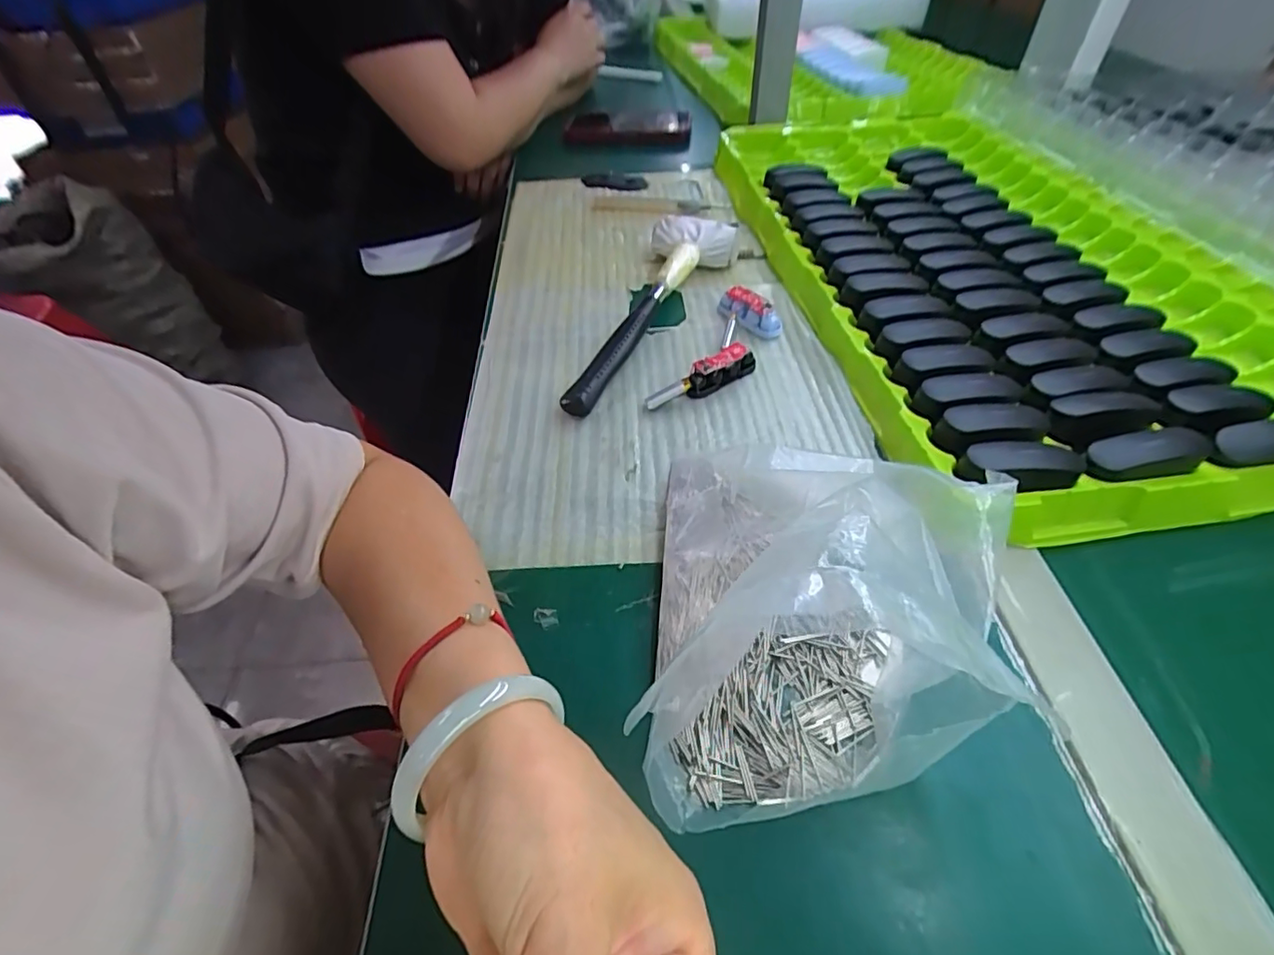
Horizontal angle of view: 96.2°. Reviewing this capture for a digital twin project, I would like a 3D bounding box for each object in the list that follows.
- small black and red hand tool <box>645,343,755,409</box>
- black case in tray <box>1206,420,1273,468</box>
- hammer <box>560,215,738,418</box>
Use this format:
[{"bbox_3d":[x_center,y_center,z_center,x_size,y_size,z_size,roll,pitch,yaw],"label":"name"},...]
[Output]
[{"bbox_3d":[0.048,-0.072,0.412,0.089,0.022,0.017,-27,52,-20],"label":"small black and red hand tool"},{"bbox_3d":[0.361,-0.019,0.327,0.069,0.027,0.019,-5,48,-1],"label":"black case in tray"},{"bbox_3d":[0.017,-0.140,0.461,0.073,0.040,0.243,14,50,15],"label":"hammer"}]

